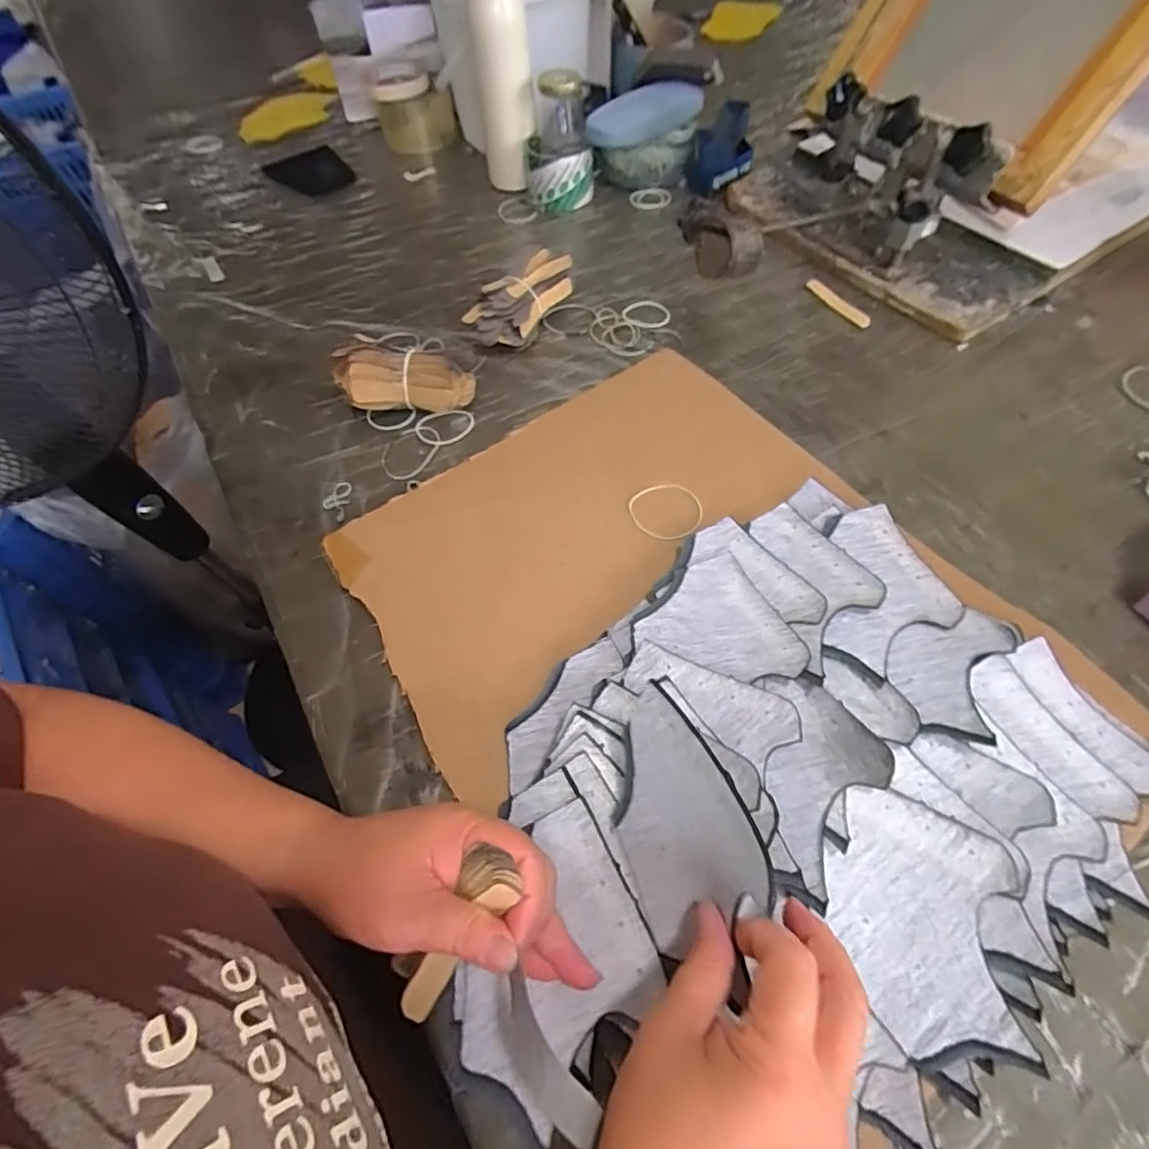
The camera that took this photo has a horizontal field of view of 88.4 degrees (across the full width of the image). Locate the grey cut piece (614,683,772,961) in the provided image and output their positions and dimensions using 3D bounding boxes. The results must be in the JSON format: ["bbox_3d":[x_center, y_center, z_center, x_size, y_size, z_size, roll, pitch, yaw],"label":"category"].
[{"bbox_3d":[0.047,0.117,0.288,0.009,0.096,0.100,-3,50,-33],"label":"grey cut piece"}]

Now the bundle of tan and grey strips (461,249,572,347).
[{"bbox_3d":[-0.052,-0.270,0.593,0.055,0.051,0.126,29,64,21],"label":"bundle of tan and grey strips"}]

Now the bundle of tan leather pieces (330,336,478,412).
[{"bbox_3d":[-0.154,-0.177,0.534,0.124,0.049,0.043,6,57,-8],"label":"bundle of tan leather pieces"}]

